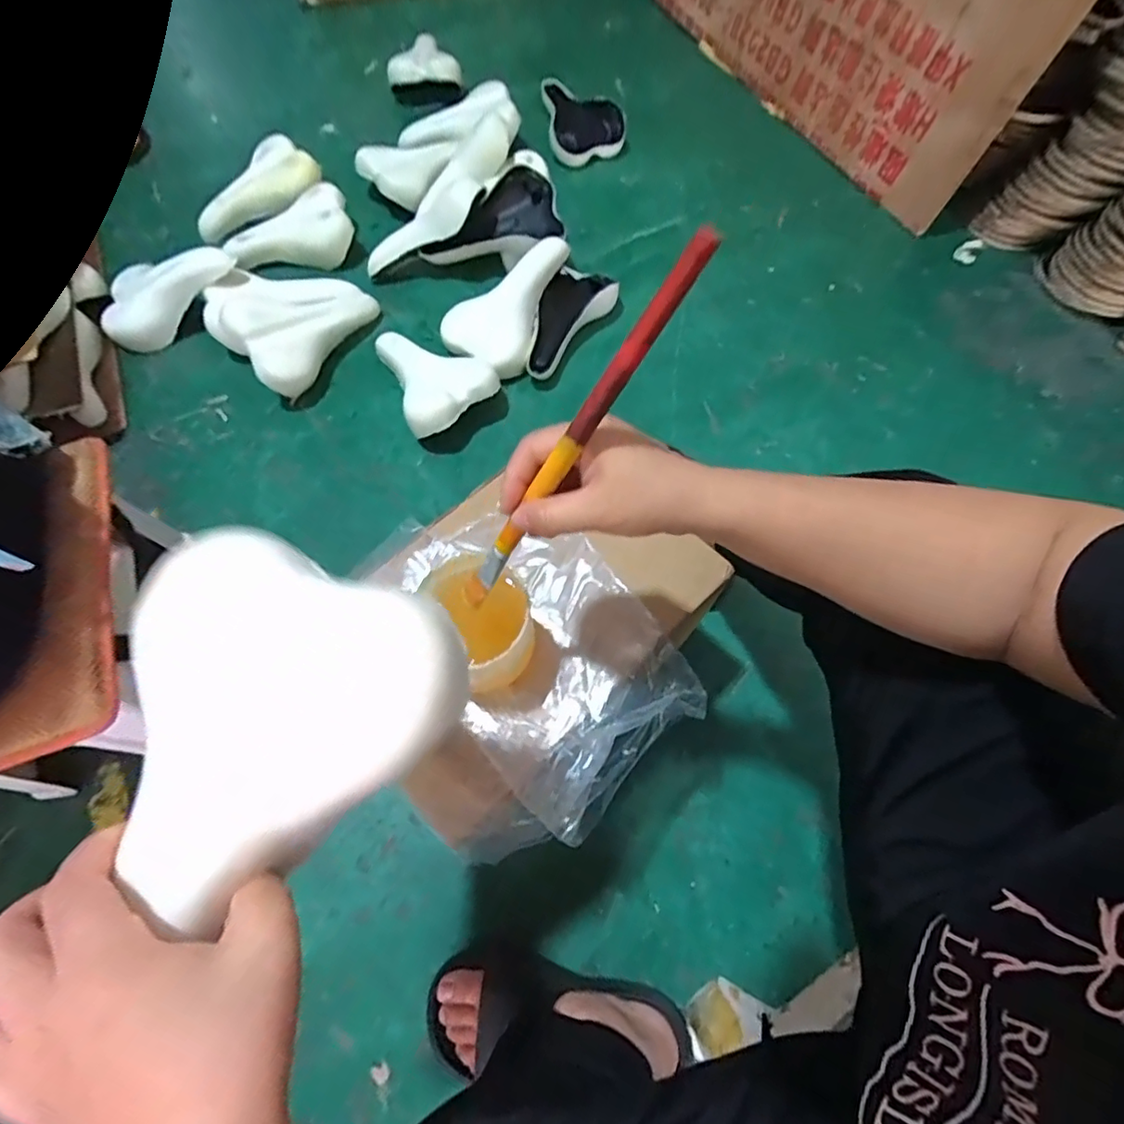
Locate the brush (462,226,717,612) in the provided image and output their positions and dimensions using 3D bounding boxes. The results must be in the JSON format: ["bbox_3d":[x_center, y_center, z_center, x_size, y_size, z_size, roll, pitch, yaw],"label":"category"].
[{"bbox_3d":[-0.002,-0.055,0.328,0.014,0.280,0.012,-11,61,-40],"label":"brush"}]

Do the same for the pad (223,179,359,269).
[{"bbox_3d":[-0.497,-0.601,1.033,0.220,0.092,0.114,-16,66,-8],"label":"pad"}]

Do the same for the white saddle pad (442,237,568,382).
[{"bbox_3d":[-0.104,-0.447,0.953,0.159,0.044,0.250,21,88,2],"label":"white saddle pad"}]

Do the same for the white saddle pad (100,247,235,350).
[{"bbox_3d":[-0.666,-0.459,0.950,0.239,0.076,0.118,-30,67,10],"label":"white saddle pad"}]

